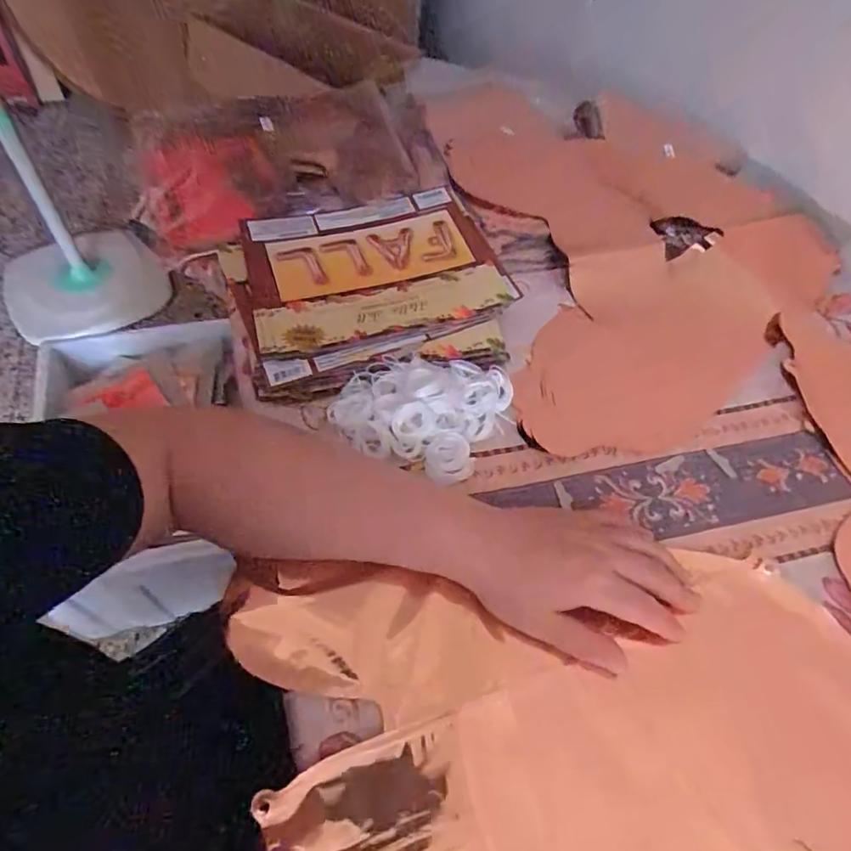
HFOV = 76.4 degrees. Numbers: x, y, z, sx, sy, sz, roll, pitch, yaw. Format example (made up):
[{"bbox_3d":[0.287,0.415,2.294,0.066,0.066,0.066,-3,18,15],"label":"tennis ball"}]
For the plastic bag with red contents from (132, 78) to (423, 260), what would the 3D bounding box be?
[{"bbox_3d":[-0.185,-0.286,0.615,0.341,0.143,0.087,-4,54,21],"label":"plastic bag with red contents"}]

